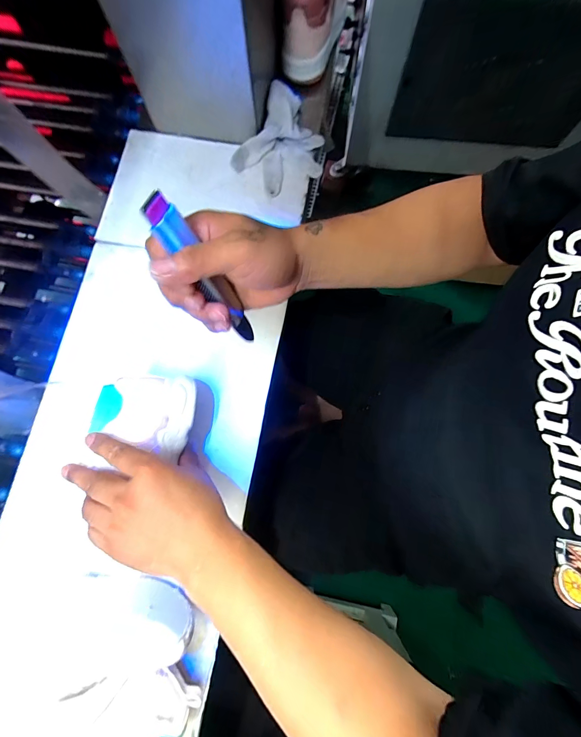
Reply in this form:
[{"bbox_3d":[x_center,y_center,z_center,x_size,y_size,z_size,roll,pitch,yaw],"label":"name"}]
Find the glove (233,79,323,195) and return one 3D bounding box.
[{"bbox_3d":[-0.003,-0.344,0.487,0.124,0.039,0.168,28,79,5],"label":"glove"}]

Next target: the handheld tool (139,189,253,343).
[{"bbox_3d":[-0.064,-0.071,0.267,0.013,0.157,0.023,36,79,32],"label":"handheld tool"}]

